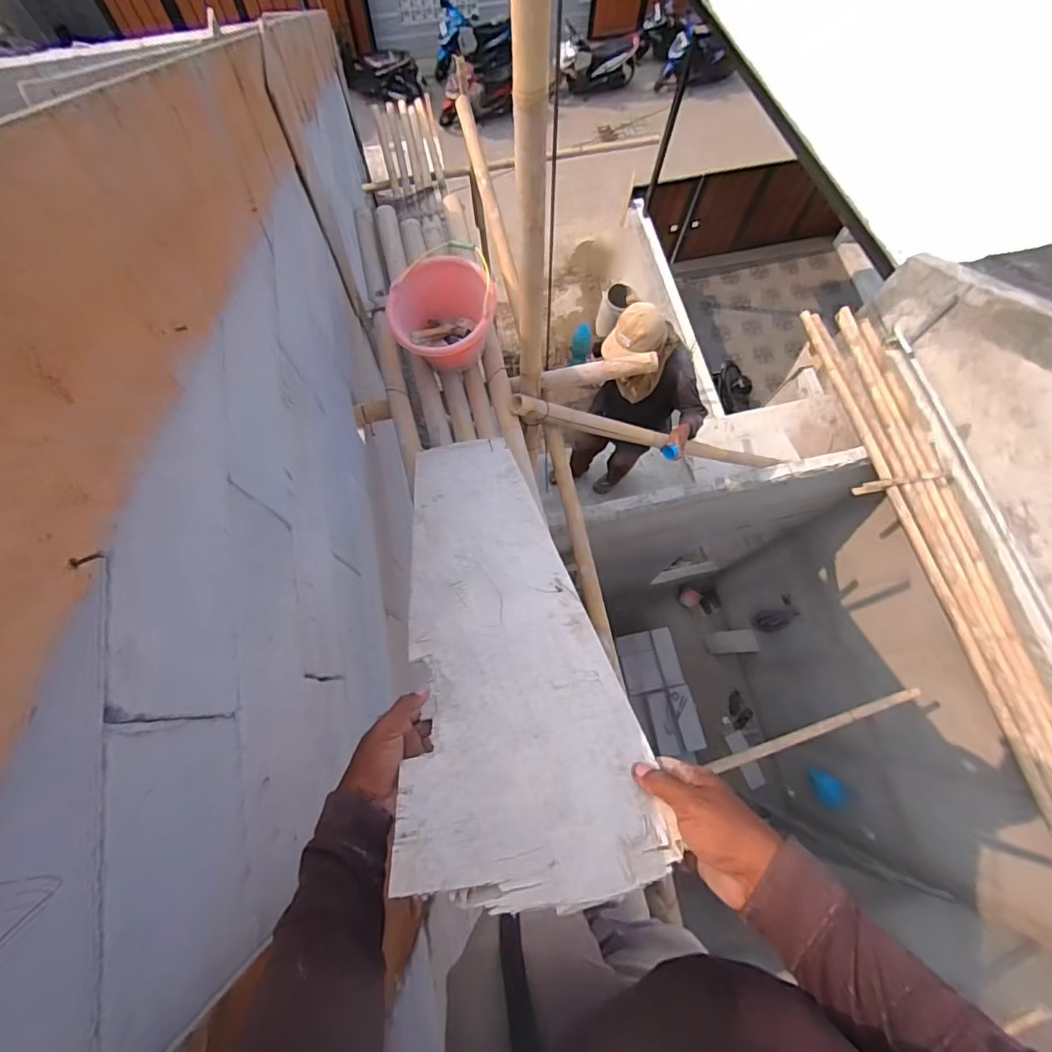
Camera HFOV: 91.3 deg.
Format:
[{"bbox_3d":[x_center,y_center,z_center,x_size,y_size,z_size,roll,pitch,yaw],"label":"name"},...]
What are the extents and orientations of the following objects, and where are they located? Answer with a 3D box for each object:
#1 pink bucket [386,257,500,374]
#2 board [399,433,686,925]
[{"bbox_3d":[-0.226,-0.566,1.414,0.268,0.206,0.253,1,73,-2],"label":"pink bucket"},{"bbox_3d":[-0.068,0.051,0.847,0.237,1.046,0.019,-11,119,-5],"label":"board"}]

